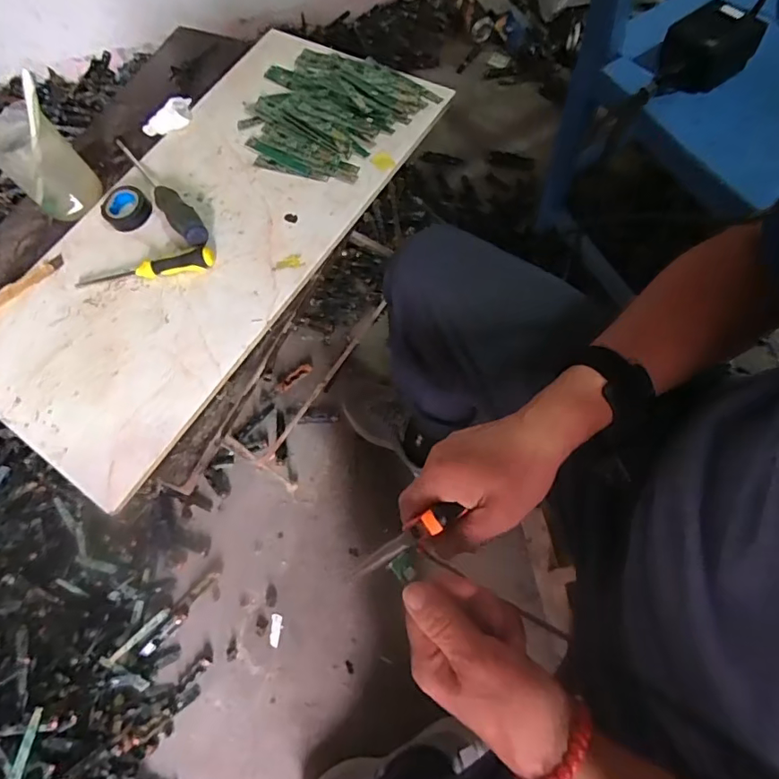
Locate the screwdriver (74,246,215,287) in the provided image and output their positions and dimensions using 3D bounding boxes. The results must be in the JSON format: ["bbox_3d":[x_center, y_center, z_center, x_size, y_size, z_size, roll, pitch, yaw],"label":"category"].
[{"bbox_3d":[-0.274,-0.135,0.563,0.161,0.023,0.023,-10,66,4],"label":"screwdriver"}]

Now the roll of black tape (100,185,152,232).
[{"bbox_3d":[-0.313,-0.216,0.605,0.053,0.018,0.059,-34,66,-7],"label":"roll of black tape"}]

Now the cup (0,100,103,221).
[{"bbox_3d":[-0.401,-0.263,0.585,0.078,0.110,0.077,-3,66,7],"label":"cup"}]

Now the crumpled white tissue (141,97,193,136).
[{"bbox_3d":[-0.283,-0.343,0.642,0.075,0.027,0.023,-23,65,13],"label":"crumpled white tissue"}]

